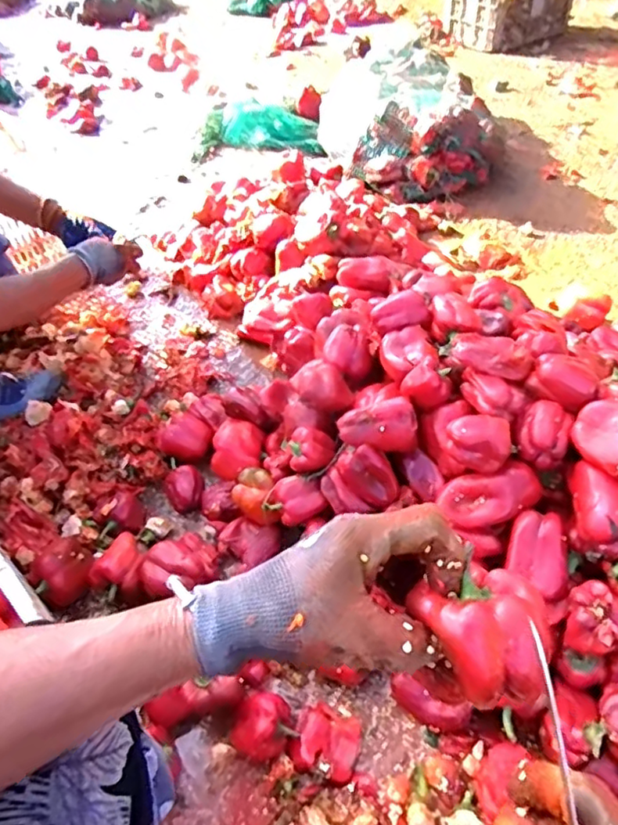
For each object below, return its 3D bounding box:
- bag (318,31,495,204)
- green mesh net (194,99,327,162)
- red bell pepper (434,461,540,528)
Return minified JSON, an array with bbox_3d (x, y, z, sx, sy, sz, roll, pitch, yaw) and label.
[{"bbox_3d":[0.181,-0.579,1.168,0.253,0.224,0.321,-16,45,-11],"label":"bag"},{"bbox_3d":[-0.106,-0.609,1.252,0.267,0.089,0.075,-2,44,3],"label":"green mesh net"},{"bbox_3d":[0.203,0.094,0.662,0.115,0.052,0.045,-6,44,-1],"label":"red bell pepper"}]

